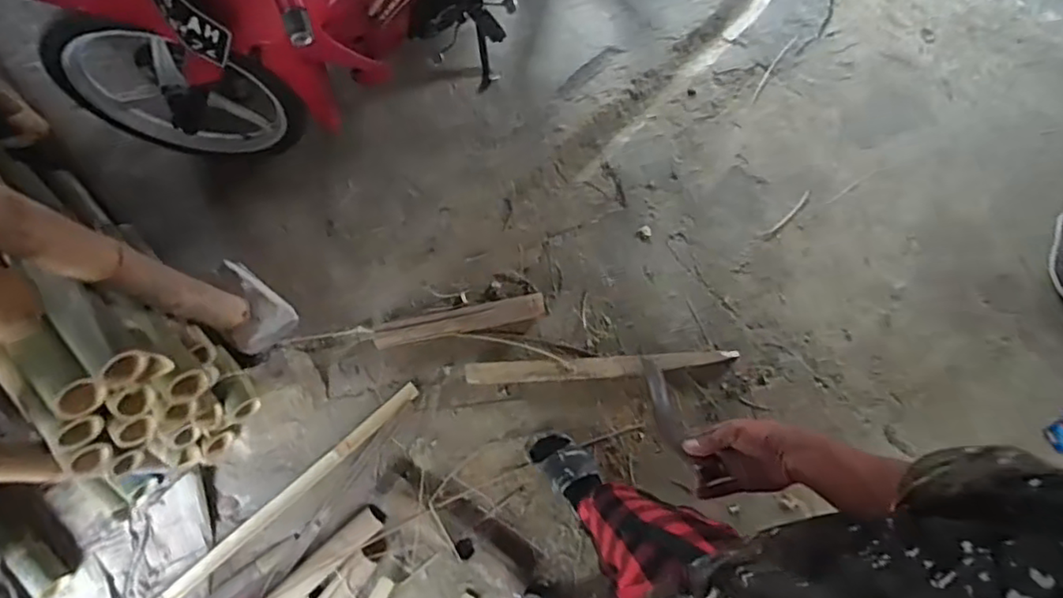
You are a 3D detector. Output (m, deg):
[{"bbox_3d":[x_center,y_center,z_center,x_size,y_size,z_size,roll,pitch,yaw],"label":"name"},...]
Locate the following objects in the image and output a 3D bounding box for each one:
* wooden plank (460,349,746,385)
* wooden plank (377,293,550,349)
[{"bbox_3d":[0.177,0.172,1.554,0.674,0.029,0.053,-3,73,0],"label":"wooden plank"},{"bbox_3d":[-0.183,0.057,1.580,0.440,0.034,0.068,-12,73,-3],"label":"wooden plank"}]

